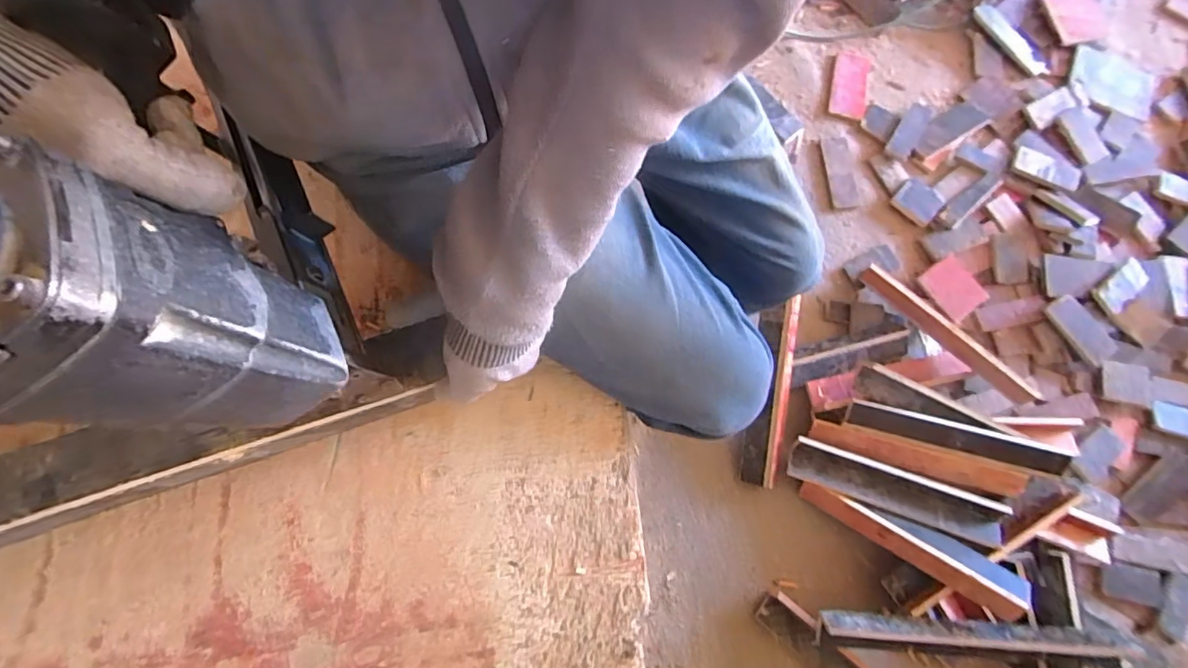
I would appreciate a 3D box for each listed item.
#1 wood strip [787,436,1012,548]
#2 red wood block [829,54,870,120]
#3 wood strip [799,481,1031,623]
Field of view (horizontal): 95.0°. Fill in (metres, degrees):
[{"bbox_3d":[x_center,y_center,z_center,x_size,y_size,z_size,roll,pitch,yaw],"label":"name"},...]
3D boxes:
[{"bbox_3d":[0.537,0.279,0.983,0.350,0.020,0.075,18,79,15],"label":"wood strip"},{"bbox_3d":[0.606,-0.594,1.293,0.086,0.028,0.174,15,77,2],"label":"red wood block"},{"bbox_3d":[0.560,0.368,0.974,0.375,0.057,0.079,26,77,26],"label":"wood strip"}]

